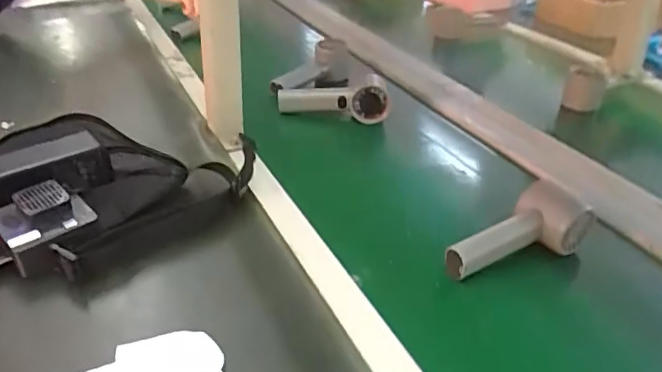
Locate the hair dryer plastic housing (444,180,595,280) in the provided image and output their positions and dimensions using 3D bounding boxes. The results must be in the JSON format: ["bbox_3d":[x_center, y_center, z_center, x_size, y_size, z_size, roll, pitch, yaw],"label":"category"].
[{"bbox_3d":[0.181,0.047,0.535,0.155,0.066,0.054,-19,37,-33],"label":"hair dryer plastic housing"}]

